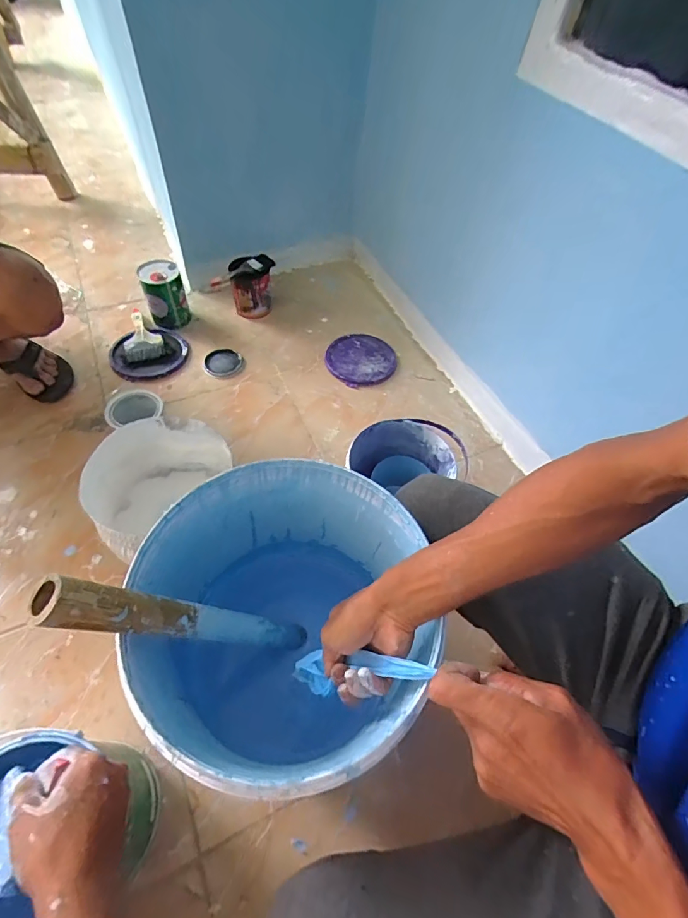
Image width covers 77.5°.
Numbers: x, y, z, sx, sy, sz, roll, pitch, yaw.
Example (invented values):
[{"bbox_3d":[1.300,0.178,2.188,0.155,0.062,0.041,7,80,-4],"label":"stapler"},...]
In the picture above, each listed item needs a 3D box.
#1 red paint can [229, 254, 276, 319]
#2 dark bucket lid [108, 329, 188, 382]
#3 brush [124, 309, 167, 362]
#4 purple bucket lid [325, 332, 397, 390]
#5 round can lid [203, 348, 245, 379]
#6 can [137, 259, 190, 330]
[{"bbox_3d":[-0.241,-0.452,1.132,0.107,0.129,0.090,-1,56,-6],"label":"red paint can"},{"bbox_3d":[-0.480,-0.260,1.058,0.180,0.028,0.175,2,56,-3],"label":"dark bucket lid"},{"bbox_3d":[-0.507,-0.310,1.074,0.089,0.025,0.196,-17,59,-16],"label":"brush"},{"bbox_3d":[0.043,-0.260,1.102,0.180,0.011,0.179,2,56,-3],"label":"purple bucket lid"},{"bbox_3d":[-0.299,-0.240,1.062,0.096,0.013,0.090,2,56,-3],"label":"round can lid"},{"bbox_3d":[-0.452,-0.415,1.085,0.096,0.130,0.100,-20,60,-18],"label":"can"}]

